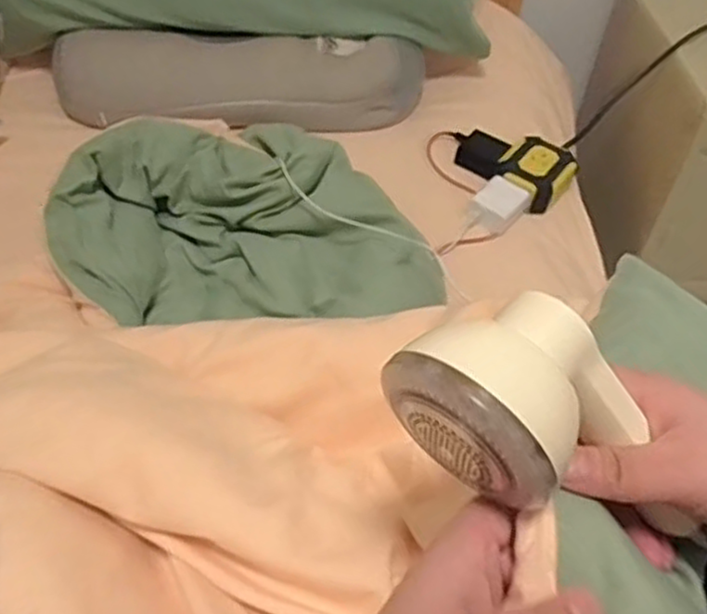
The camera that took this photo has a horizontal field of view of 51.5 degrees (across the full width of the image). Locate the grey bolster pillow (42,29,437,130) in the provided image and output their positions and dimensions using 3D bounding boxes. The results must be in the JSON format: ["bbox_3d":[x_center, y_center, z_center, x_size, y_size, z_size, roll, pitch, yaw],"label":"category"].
[{"bbox_3d":[-0.147,-0.300,0.967,0.487,0.094,0.134,1,50,-3],"label":"grey bolster pillow"}]

